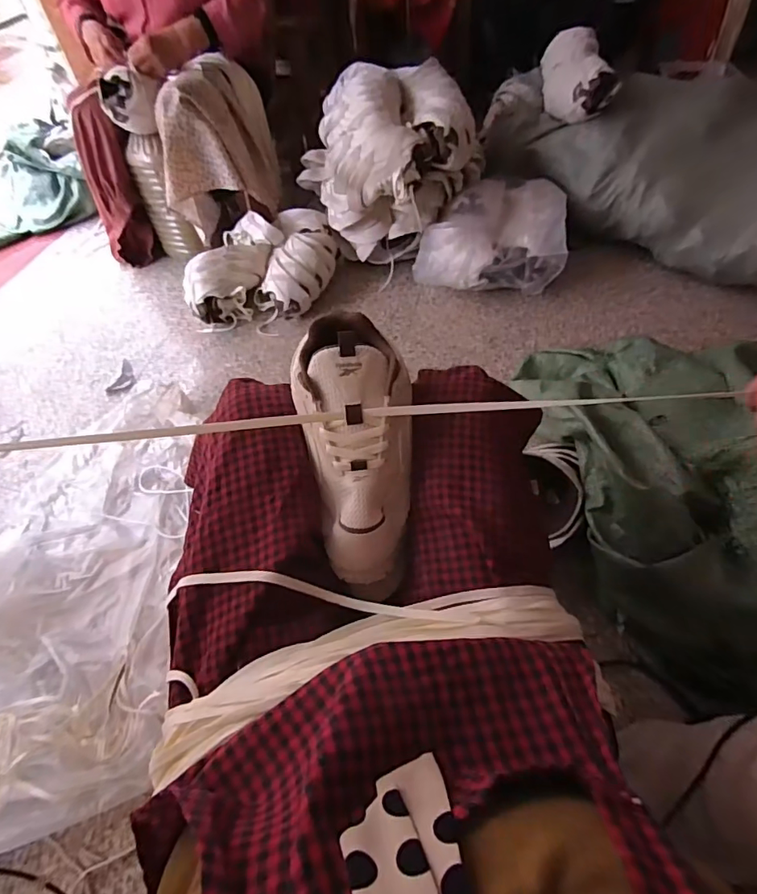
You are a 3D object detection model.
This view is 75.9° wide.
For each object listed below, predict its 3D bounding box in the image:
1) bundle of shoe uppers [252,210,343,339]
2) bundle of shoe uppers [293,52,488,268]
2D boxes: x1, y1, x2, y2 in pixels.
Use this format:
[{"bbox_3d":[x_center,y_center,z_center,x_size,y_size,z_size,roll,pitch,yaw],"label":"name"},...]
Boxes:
[{"bbox_3d":[-0.219,-0.465,1.277,0.190,0.139,0.334,6,55,9],"label":"bundle of shoe uppers"},{"bbox_3d":[0.036,-0.726,1.245,0.354,0.330,0.335,-28,57,-16],"label":"bundle of shoe uppers"}]

